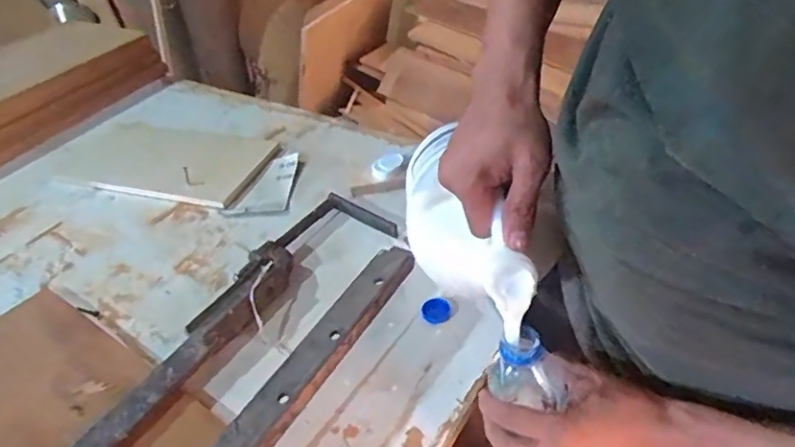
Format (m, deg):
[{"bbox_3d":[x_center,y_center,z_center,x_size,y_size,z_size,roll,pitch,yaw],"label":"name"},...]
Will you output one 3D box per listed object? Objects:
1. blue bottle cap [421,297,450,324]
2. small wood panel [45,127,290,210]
[{"bbox_3d":[0.042,0.095,0.593,0.031,0.010,0.029,-4,41,4],"label":"blue bottle cap"},{"bbox_3d":[-0.377,-0.108,0.872,0.349,0.025,0.167,8,43,17],"label":"small wood panel"}]

